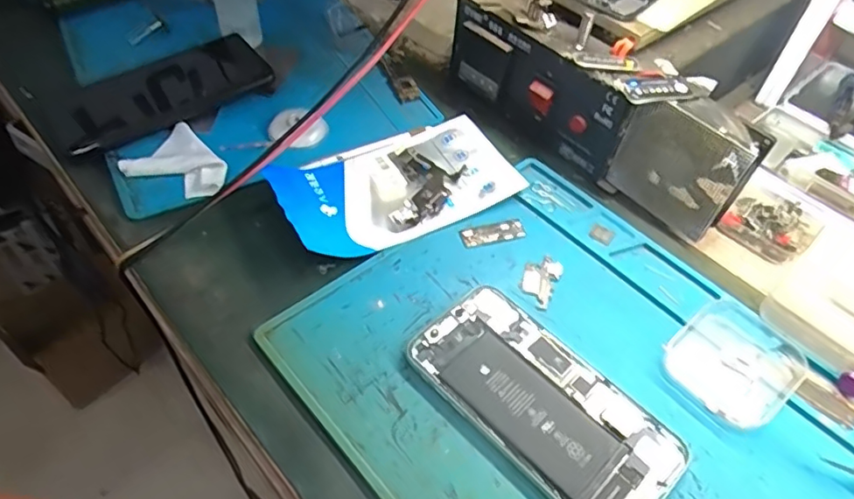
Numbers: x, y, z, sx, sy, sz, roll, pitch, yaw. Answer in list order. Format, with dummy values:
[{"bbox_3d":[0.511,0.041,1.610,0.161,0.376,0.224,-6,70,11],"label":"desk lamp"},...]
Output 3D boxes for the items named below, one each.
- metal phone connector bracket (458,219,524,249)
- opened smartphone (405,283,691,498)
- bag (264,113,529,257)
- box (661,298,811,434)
[{"bbox_3d":[0.045,-0.012,0.393,0.044,0.004,0.016,-11,52,-13],"label":"metal phone connector bracket"},{"bbox_3d":[0.062,0.082,0.317,0.074,0.006,0.147,-35,60,-28],"label":"opened smartphone"},{"bbox_3d":[-0.020,-0.050,0.414,0.170,0.019,0.092,-22,55,-20],"label":"bag"},{"bbox_3d":[0.178,0.065,0.336,0.076,0.014,0.063,-33,59,-27],"label":"box"}]

